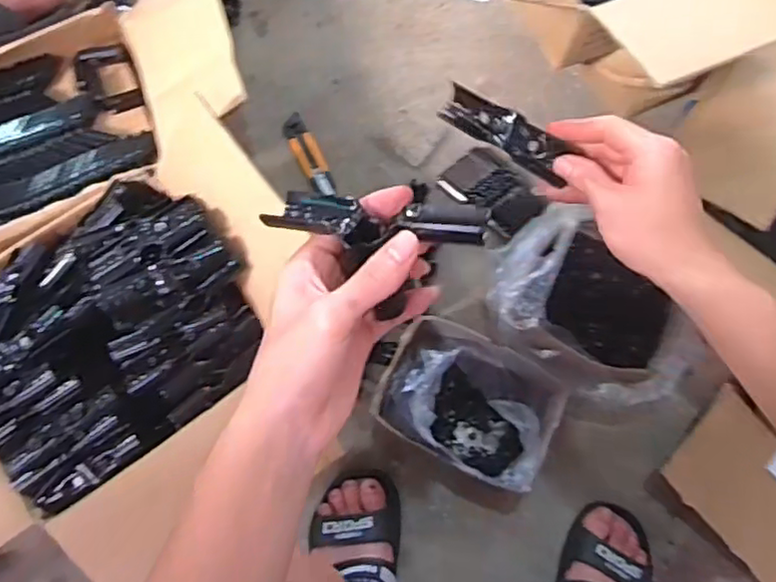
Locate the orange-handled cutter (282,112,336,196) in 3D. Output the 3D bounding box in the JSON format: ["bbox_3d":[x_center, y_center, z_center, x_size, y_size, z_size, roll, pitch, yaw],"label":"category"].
[{"bbox_3d":[-0.112,-0.195,0.962,0.036,0.013,0.131,-27,78,-8],"label":"orange-handled cutter"}]

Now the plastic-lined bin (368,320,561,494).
[{"bbox_3d":[0.097,0.139,0.838,0.207,0.105,0.155,26,76,5],"label":"plastic-lined bin"}]

